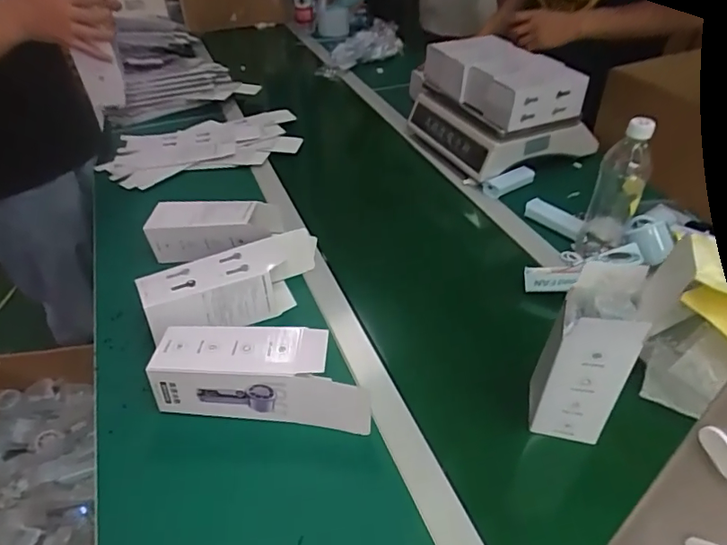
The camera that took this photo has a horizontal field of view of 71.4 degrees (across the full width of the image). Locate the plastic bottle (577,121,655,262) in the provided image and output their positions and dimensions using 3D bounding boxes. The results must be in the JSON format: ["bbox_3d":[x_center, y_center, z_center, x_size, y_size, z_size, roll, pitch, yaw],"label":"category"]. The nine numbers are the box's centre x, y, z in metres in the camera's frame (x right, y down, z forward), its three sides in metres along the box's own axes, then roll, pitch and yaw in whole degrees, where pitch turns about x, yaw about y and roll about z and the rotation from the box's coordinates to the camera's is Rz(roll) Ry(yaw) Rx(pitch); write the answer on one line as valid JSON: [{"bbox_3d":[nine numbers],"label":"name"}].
[{"bbox_3d":[0.379,-0.122,0.756,0.064,0.215,0.058,16,44,20],"label":"plastic bottle"}]

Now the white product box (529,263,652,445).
[{"bbox_3d":[0.231,0.087,0.532,0.065,0.180,0.087,14,43,18],"label":"white product box"}]

